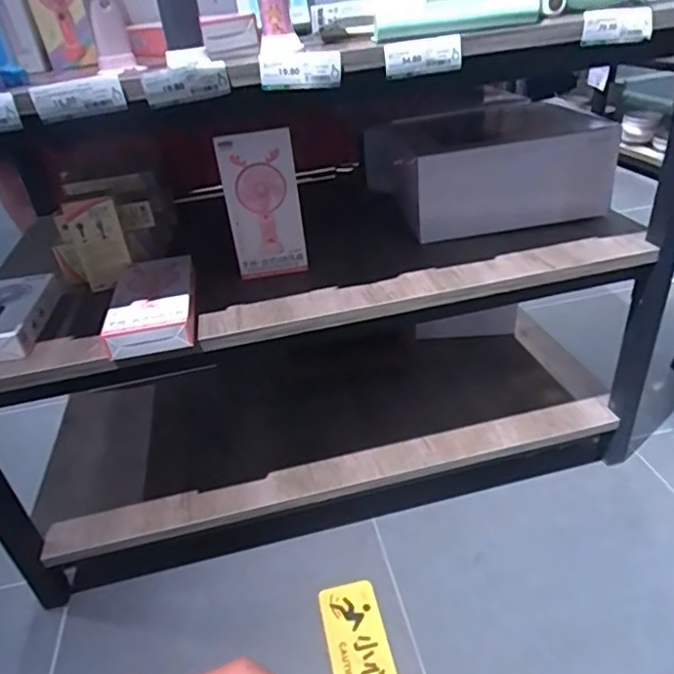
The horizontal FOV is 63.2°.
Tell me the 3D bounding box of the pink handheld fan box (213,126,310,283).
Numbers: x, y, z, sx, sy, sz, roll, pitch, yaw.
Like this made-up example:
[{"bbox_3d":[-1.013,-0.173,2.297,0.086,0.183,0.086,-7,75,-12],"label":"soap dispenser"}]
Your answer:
[{"bbox_3d":[-0.122,-0.216,0.914,0.117,0.239,0.036,-7,32,-1],"label":"pink handheld fan box"}]

